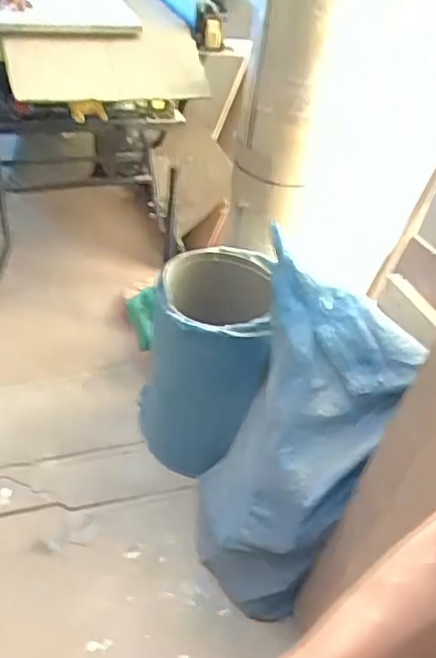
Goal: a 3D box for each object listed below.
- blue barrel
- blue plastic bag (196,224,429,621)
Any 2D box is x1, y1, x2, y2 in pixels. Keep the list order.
[{"bbox_3d":[-0.042,0.096,1.531,0.282,0.538,0.279,6,39,-1],"label":"blue barrel"},{"bbox_3d":[0.138,0.256,1.254,0.331,0.795,0.180,24,19,20],"label":"blue plastic bag"}]

